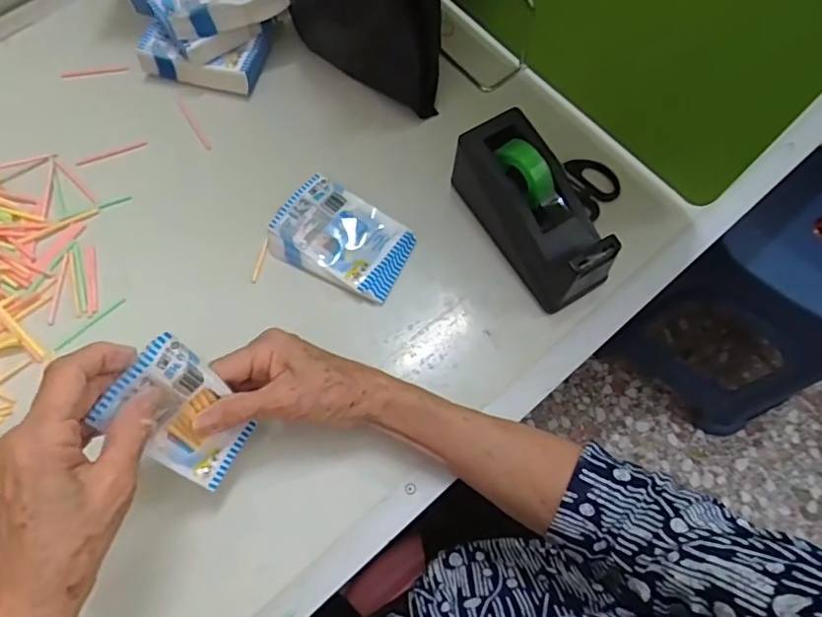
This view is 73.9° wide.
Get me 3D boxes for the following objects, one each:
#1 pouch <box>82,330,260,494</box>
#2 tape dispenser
[{"bbox_3d":[-0.141,0.068,0.348,0.009,0.102,0.063,21,66,40],"label":"pouch"},{"bbox_3d":[0.099,-0.081,0.439,0.060,0.086,0.149,-31,74,-12],"label":"tape dispenser"}]

